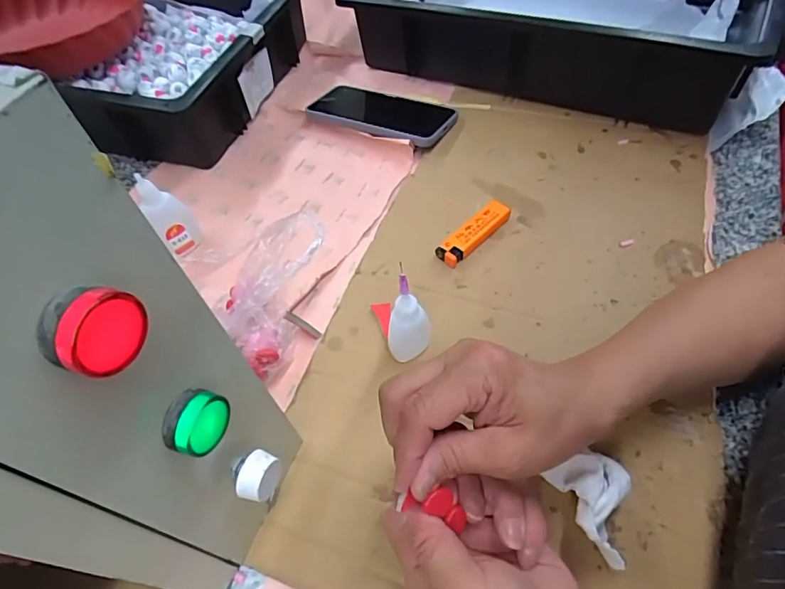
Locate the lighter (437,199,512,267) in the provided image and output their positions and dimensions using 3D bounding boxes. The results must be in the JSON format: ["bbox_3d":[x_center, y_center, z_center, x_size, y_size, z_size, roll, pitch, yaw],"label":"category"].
[{"bbox_3d":[0.074,-0.055,0.441,0.023,0.016,0.079,37,65,27],"label":"lighter"}]

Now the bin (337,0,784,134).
[{"bbox_3d":[0.202,-0.345,0.587,0.436,0.100,0.321,17,57,16],"label":"bin"}]

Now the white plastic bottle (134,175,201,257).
[{"bbox_3d":[-0.203,-0.071,0.442,0.023,0.080,0.031,26,61,22],"label":"white plastic bottle"}]

